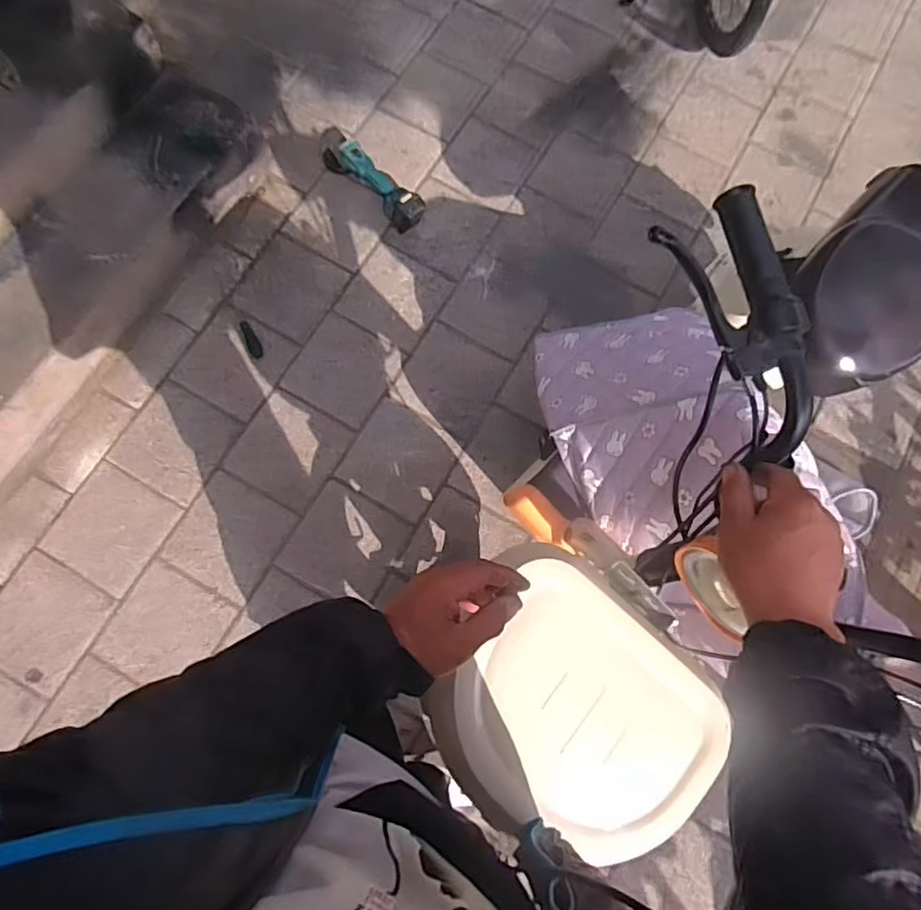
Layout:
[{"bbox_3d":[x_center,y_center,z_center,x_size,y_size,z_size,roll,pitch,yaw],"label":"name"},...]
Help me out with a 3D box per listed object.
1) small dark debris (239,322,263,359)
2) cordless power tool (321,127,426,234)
[{"bbox_3d":[-0.557,-0.307,1.591,0.036,0.016,0.121,-26,78,-6],"label":"small dark debris"},{"bbox_3d":[-0.257,-0.791,1.661,0.103,0.114,0.434,-43,80,-10],"label":"cordless power tool"}]

